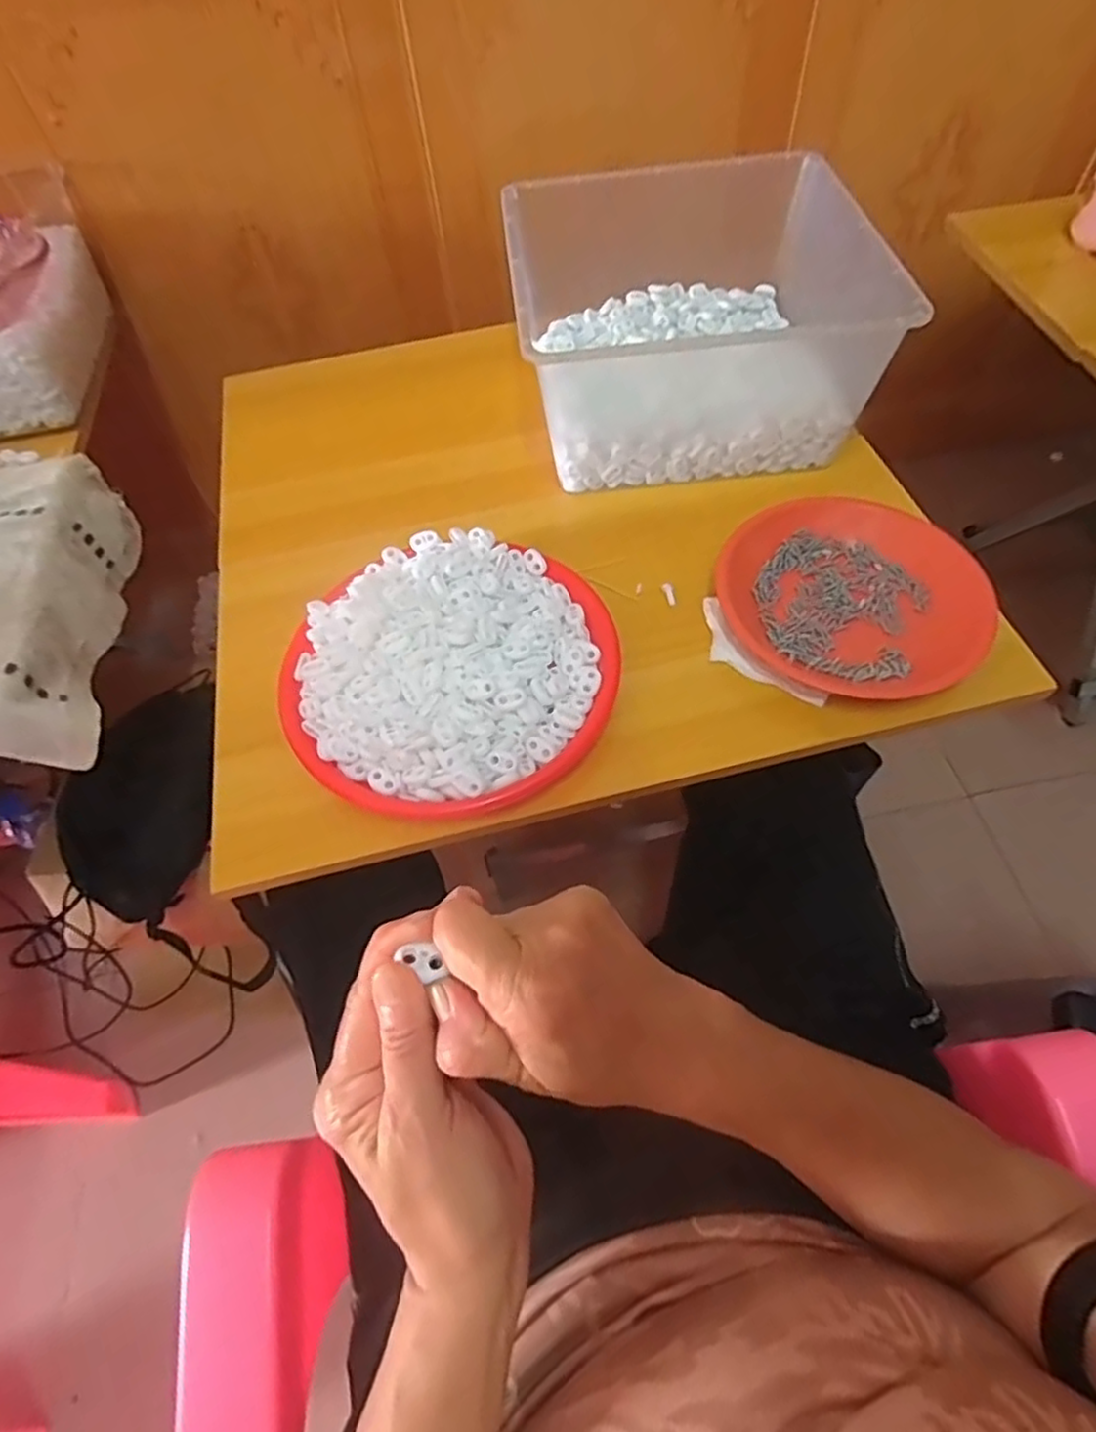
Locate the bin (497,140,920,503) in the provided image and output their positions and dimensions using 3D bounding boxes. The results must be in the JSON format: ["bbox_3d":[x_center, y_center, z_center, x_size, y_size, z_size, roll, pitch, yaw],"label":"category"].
[{"bbox_3d":[0.123,-0.356,0.621,0.291,0.135,0.262,-7,59,1],"label":"bin"}]

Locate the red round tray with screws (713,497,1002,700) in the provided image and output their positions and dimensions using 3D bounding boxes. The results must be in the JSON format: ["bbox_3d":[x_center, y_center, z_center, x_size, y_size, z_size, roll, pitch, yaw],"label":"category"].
[{"bbox_3d":[0.240,-0.098,0.536,0.194,0.034,0.179,-2,59,3],"label":"red round tray with screws"}]

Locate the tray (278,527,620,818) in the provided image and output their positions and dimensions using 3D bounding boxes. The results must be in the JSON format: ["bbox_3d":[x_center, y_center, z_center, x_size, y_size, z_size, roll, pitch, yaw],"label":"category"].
[{"bbox_3d":[-0.071,-0.034,0.519,0.234,0.076,0.224,-2,59,3],"label":"tray"}]

